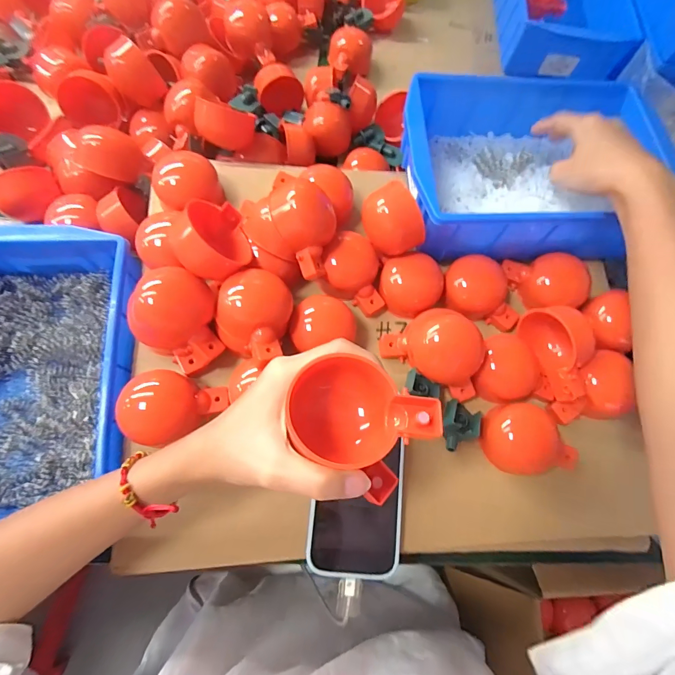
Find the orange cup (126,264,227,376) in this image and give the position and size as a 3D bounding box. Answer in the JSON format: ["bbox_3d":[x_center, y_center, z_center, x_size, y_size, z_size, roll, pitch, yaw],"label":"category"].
[{"bbox_3d":[-0.130,-0.013,0.316,0.070,0.068,0.067,2,71,-6],"label":"orange cup"}]

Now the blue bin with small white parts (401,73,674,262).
[{"bbox_3d":[0.185,-0.179,0.373,0.234,0.074,0.190,0,74,-1],"label":"blue bin with small white parts"}]

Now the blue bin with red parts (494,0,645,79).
[{"bbox_3d":[0.348,-0.511,0.579,0.176,0.079,0.251,3,71,-5],"label":"blue bin with red parts"}]

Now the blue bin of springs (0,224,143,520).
[{"bbox_3d":[-0.277,0.028,0.325,0.190,0.070,0.247,0,71,-6],"label":"blue bin of springs"}]

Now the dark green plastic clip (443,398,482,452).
[{"bbox_3d":[0.109,0.080,0.329,0.033,0.029,0.043,23,70,2],"label":"dark green plastic clip"}]

